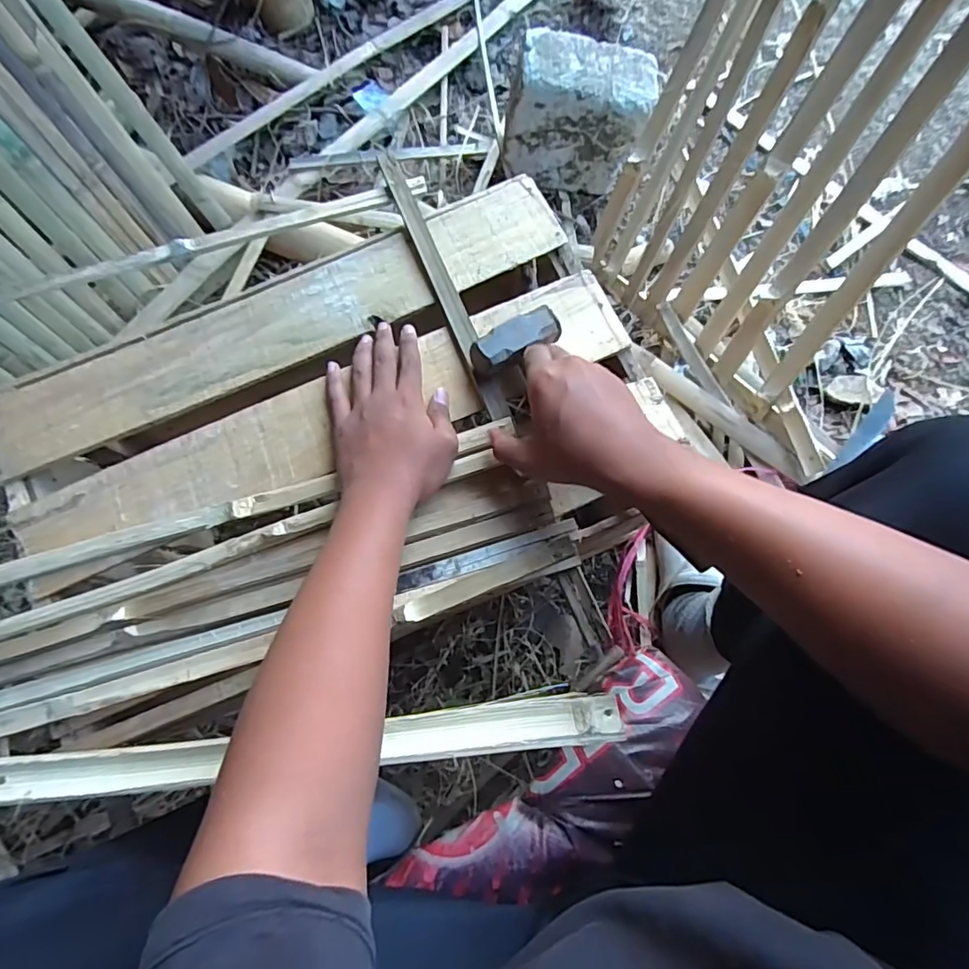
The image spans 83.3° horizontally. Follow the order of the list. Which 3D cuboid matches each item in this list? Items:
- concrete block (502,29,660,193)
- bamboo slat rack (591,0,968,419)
[{"bbox_3d":[0.140,-0.554,0.836,0.210,0.214,0.097,6,78,5],"label":"concrete block"},{"bbox_3d":[0.356,-0.356,0.644,0.044,0.505,0.450,-24,71,-27],"label":"bamboo slat rack"}]

